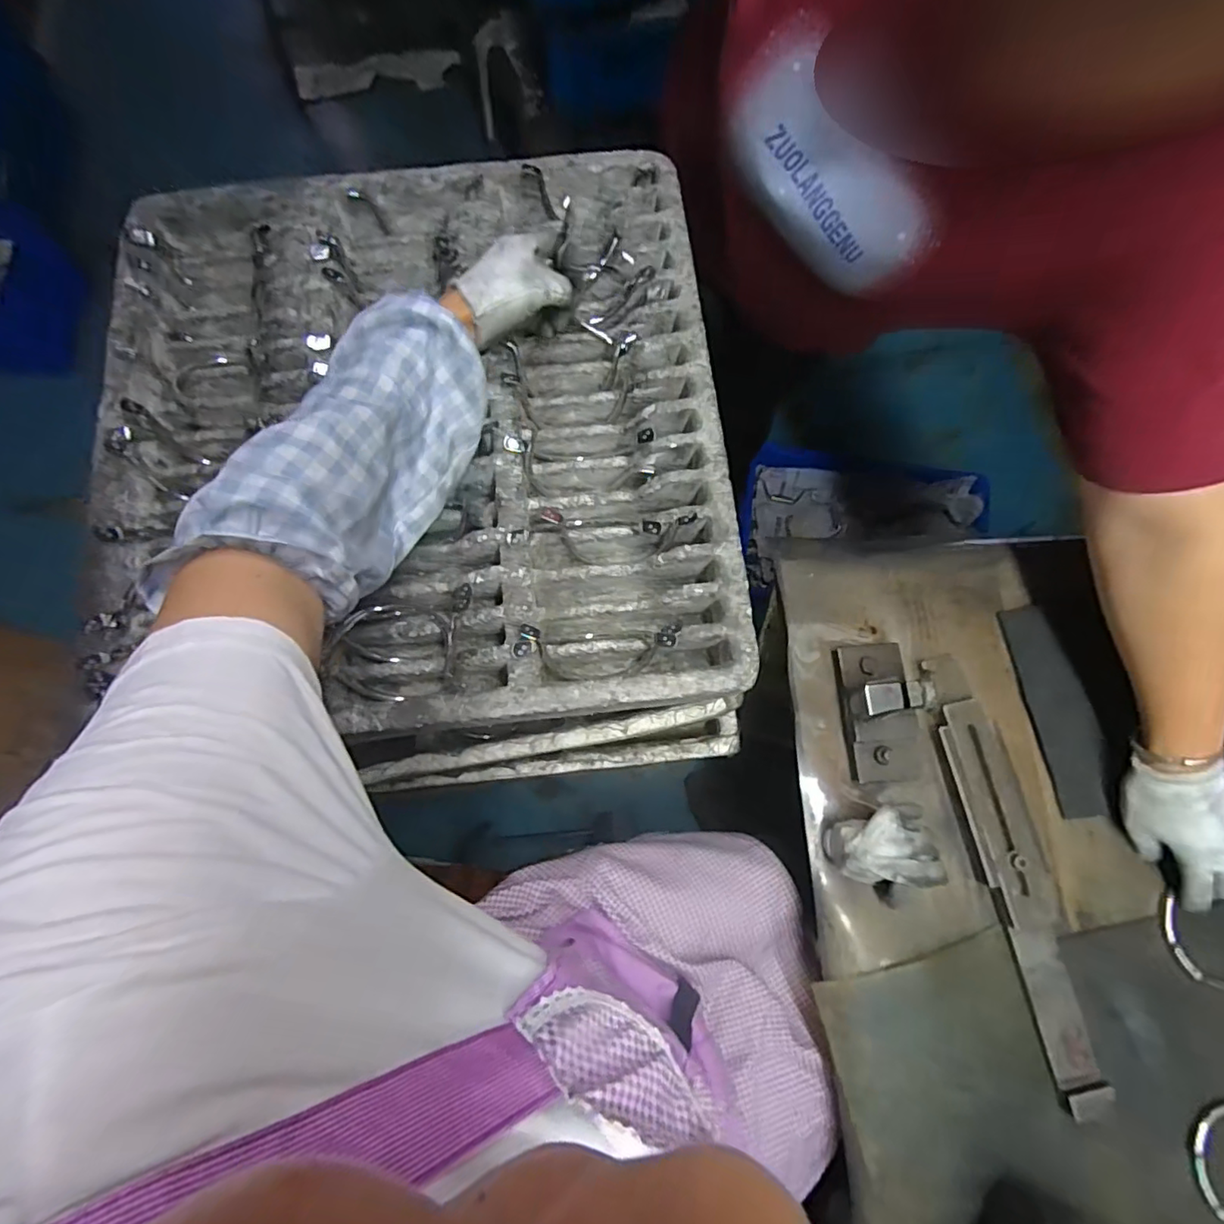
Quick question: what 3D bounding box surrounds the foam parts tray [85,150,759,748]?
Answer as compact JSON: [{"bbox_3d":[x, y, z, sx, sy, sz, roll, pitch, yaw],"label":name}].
[{"bbox_3d":[-0.177,-0.165,0.525,0.525,0.068,0.546,-7,77,-1],"label":"foam parts tray"}]

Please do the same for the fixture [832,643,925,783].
[{"bbox_3d":[0.260,0.094,0.535,0.066,0.076,0.129,-5,77,-1],"label":"fixture"}]

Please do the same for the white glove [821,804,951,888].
[{"bbox_3d":[0.250,0.211,0.518,0.097,0.061,0.067,2,77,1],"label":"white glove"}]

